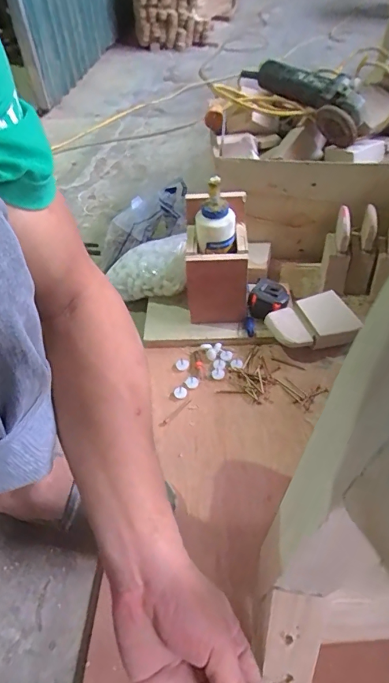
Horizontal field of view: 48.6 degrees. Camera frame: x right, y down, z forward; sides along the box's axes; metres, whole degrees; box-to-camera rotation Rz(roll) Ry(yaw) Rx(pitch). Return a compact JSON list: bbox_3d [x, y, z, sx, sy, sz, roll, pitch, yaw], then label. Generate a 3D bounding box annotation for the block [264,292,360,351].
[{"bbox_3d":[0.188,-0.028,0.706,0.139,0.047,0.088,-11,48,-8],"label":"block"}]

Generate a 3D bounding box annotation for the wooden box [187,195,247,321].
[{"bbox_3d":[0.035,-0.125,0.712,0.097,0.189,0.125,-3,46,3],"label":"wooden box"}]

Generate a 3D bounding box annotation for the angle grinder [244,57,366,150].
[{"bbox_3d":[0.228,-0.510,0.897,0.093,0.085,0.343,-23,50,-18],"label":"angle grinder"}]

